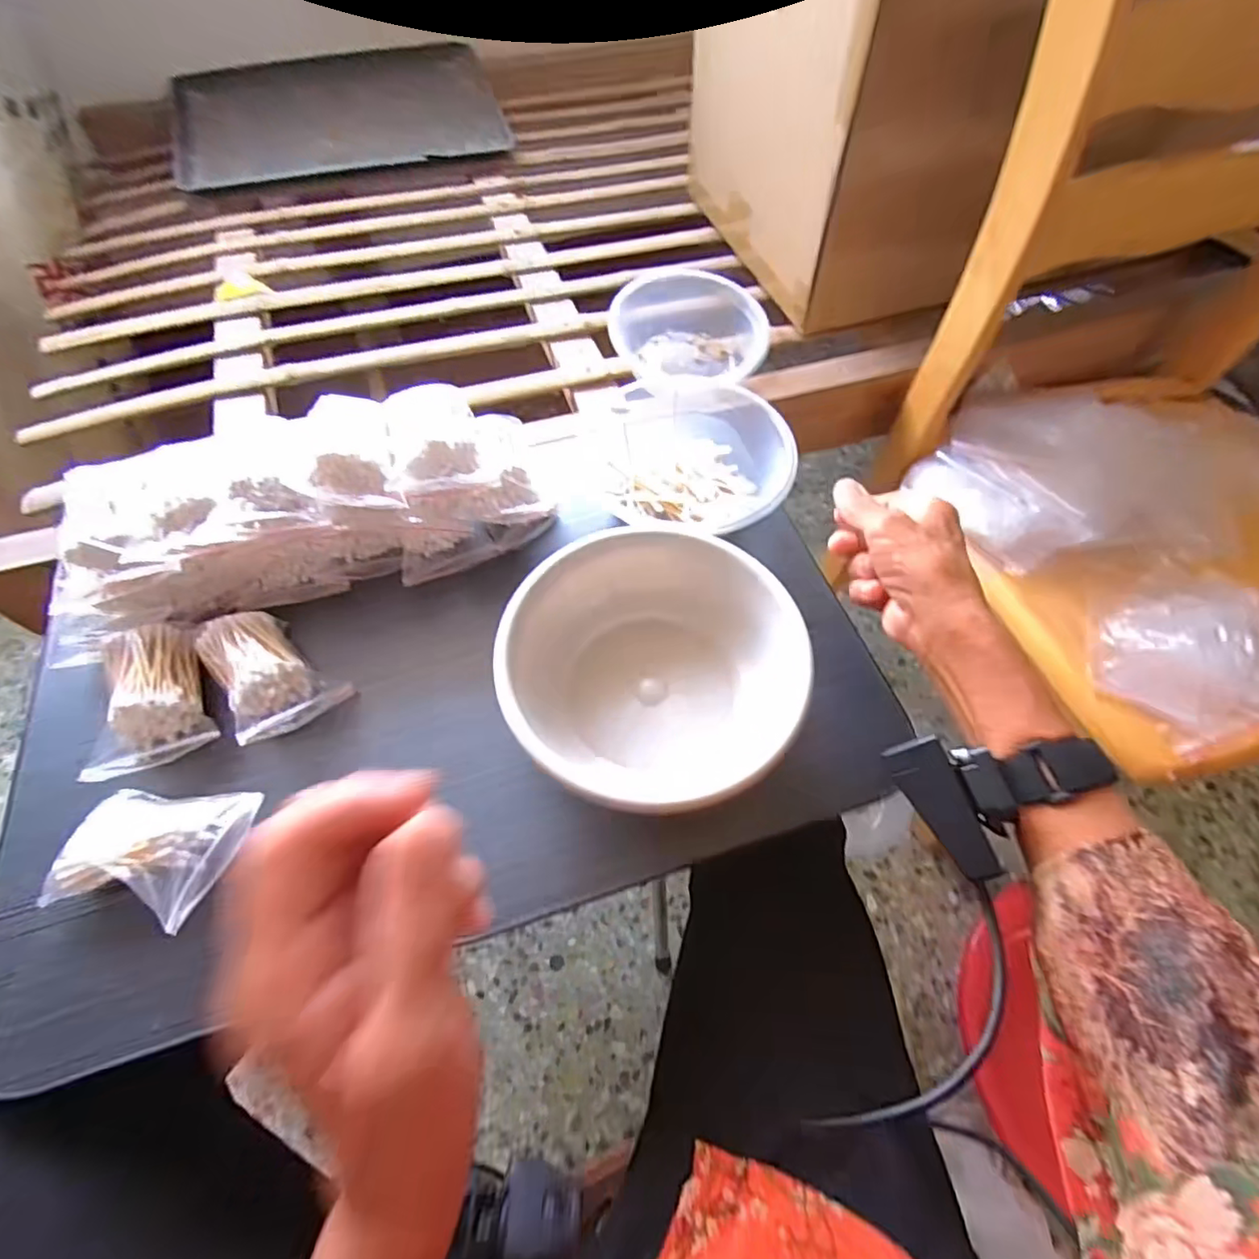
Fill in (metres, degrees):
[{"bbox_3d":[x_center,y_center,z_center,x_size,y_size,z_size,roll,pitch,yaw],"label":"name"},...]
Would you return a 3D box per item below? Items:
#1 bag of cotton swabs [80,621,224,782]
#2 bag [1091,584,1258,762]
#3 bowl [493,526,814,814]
[{"bbox_3d":[-0.329,0.047,0.400,0.069,0.035,0.101,-19,62,-11],"label":"bag of cotton swabs"},{"bbox_3d":[0.488,0.026,0.499,0.178,0.019,0.131,-17,62,-9],"label":"bag"},{"bbox_3d":[0.022,0.036,0.385,0.183,0.064,0.167,0,60,0],"label":"bowl"}]

